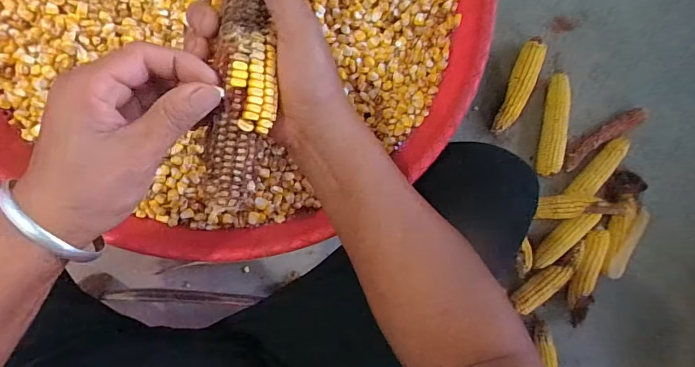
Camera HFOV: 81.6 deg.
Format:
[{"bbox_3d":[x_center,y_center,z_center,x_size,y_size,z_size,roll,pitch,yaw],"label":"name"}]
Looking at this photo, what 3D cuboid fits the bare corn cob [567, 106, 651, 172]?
[{"bbox_3d":[0.519,-0.092,0.815,0.186,0.038,0.036,-35,100,-6],"label":"bare corn cob"}]

